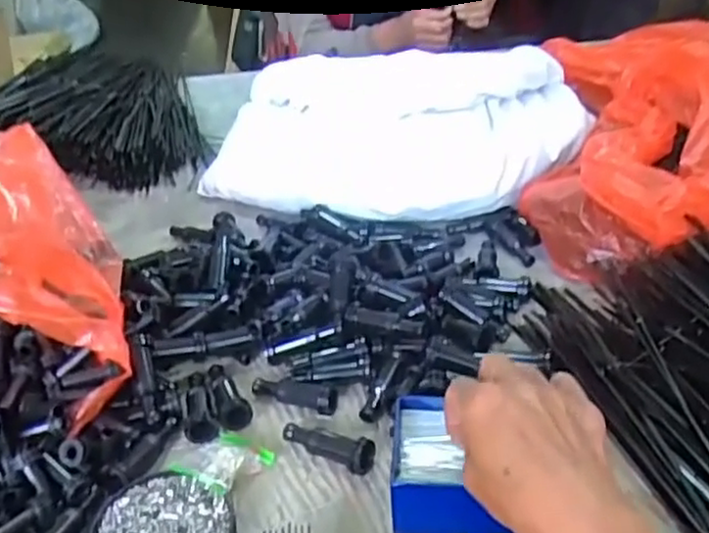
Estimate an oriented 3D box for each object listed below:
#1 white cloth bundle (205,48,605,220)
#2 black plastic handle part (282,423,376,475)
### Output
[{"bbox_3d":[0.031,-0.147,0.763,0.414,0.155,0.184,3,33,13],"label":"white cloth bundle"},{"bbox_3d":[-0.018,0.118,0.478,0.069,0.024,0.022,21,40,34],"label":"black plastic handle part"}]

